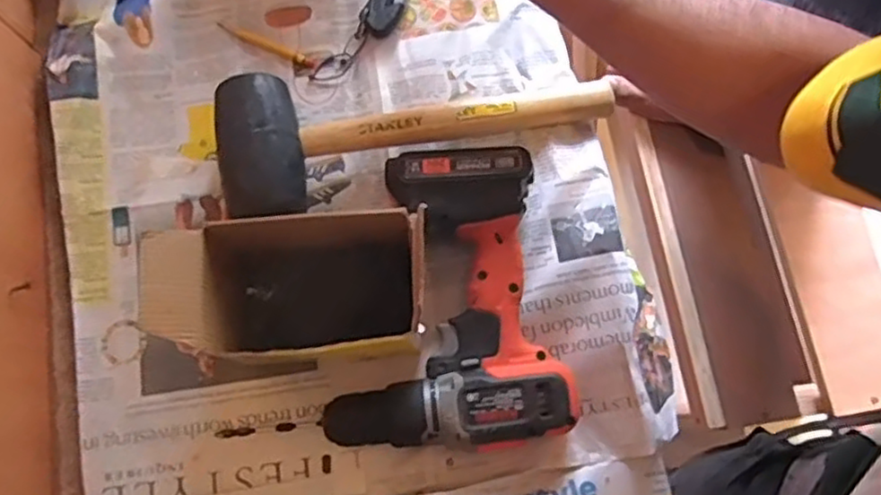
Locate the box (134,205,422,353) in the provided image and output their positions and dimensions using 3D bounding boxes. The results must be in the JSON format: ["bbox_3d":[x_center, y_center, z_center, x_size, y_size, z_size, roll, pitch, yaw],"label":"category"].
[{"bbox_3d":[-0.111,0.031,0.519,0.173,0.119,0.090,-5,75,0],"label":"box"}]

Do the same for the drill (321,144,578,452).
[{"bbox_3d":[0.013,0.040,0.537,0.174,0.071,0.219,3,75,3],"label":"drill"}]

